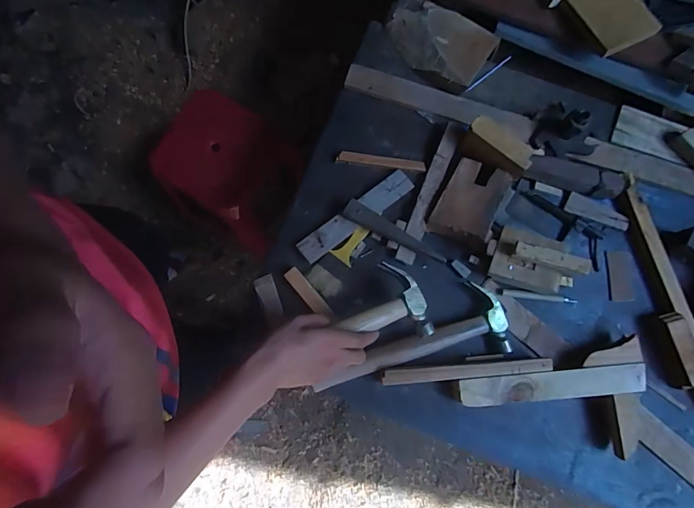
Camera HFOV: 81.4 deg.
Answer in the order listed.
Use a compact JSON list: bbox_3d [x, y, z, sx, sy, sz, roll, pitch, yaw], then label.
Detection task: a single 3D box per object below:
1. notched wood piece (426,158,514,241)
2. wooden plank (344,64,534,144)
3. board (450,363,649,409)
[{"bbox_3d":[0.201,-0.083,0.655,0.089,0.024,0.134,25,74,24],"label":"notched wood piece"},{"bbox_3d":[0.162,-0.264,0.709,0.333,0.022,0.052,16,80,4],"label":"wooden plank"},{"bbox_3d":[0.299,0.194,0.592,0.280,0.015,0.041,-5,79,1],"label":"board"}]

